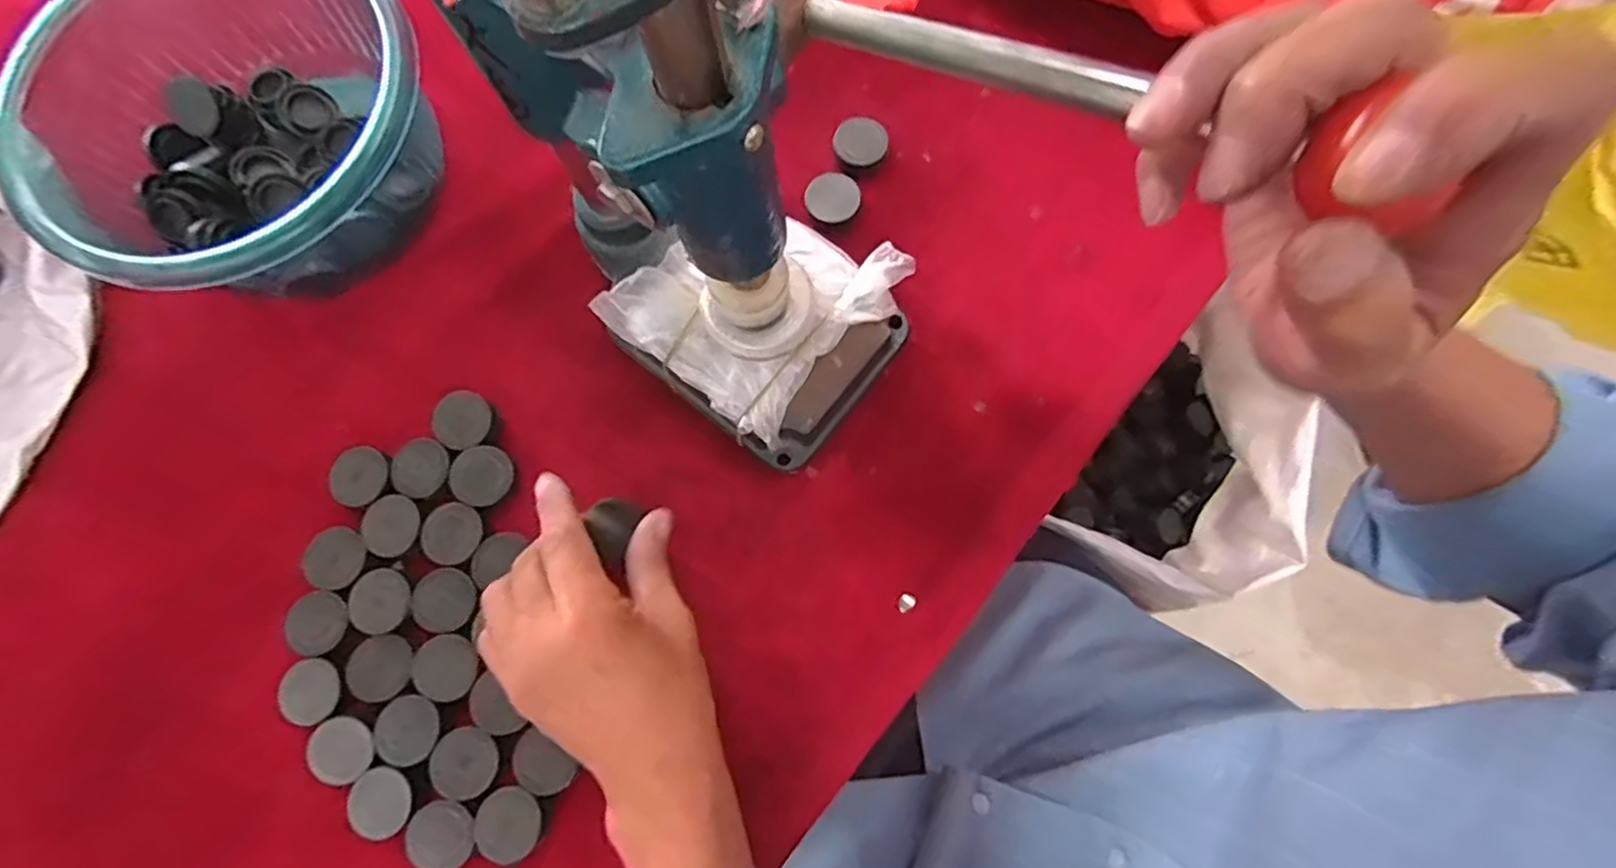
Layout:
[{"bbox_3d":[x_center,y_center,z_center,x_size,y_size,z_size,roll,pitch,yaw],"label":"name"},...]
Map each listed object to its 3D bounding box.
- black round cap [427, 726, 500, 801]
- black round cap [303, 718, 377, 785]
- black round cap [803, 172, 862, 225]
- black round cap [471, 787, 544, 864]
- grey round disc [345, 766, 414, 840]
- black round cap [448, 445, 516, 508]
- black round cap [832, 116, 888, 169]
[{"bbox_3d":[-0.171,0.163,0.342,0.033,0.004,0.032,-1,77,3],"label":"black round cap"},{"bbox_3d":[-0.236,0.162,0.356,0.037,0.016,0.030,-5,77,2],"label":"black round cap"},{"bbox_3d":[0.015,-0.141,0.415,0.032,0.007,0.033,-1,77,3],"label":"black round cap"},{"bbox_3d":[-0.146,0.190,0.337,0.033,0.005,0.031,-1,77,3],"label":"black round cap"},{"bbox_3d":[-0.212,0.184,0.350,0.030,0.018,0.031,-1,77,3],"label":"grey round disc"},{"bbox_3d":[-0.179,0.022,0.379,0.033,0.004,0.032,-1,77,3],"label":"black round cap"},{"bbox_3d":[0.032,-0.178,0.422,0.032,0.008,0.030,-1,77,3],"label":"black round cap"}]

